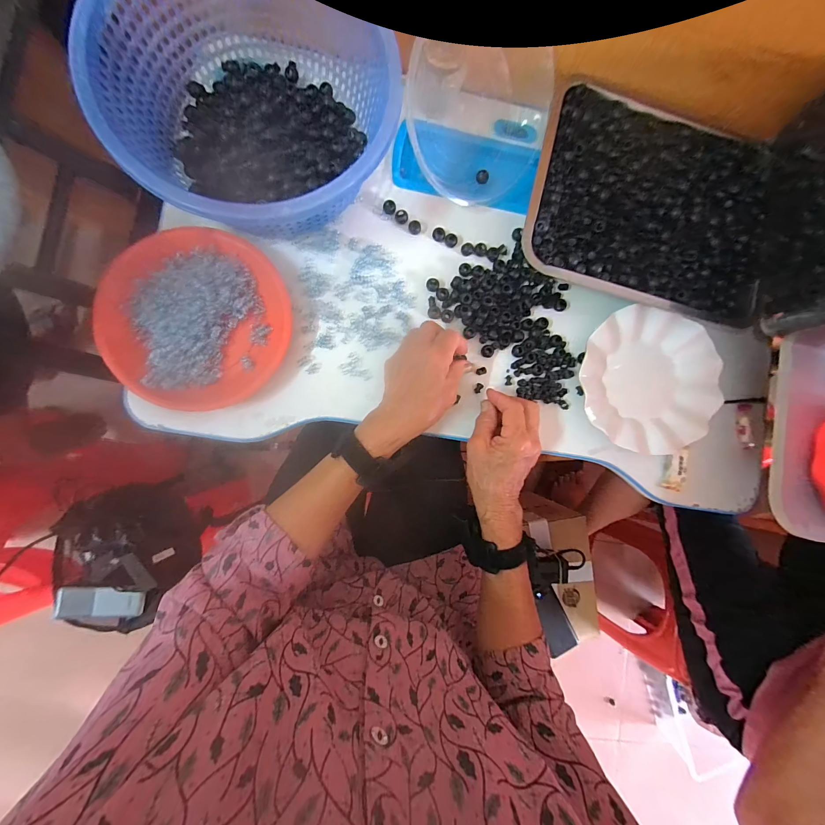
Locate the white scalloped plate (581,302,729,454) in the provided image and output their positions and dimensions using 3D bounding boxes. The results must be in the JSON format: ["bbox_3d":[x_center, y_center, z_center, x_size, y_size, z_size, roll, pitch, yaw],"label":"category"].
[{"bbox_3d":[0.298,-0.040,0.434,0.168,0.020,0.174,0,87,-7],"label":"white scalloped plate"}]

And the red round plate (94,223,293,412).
[{"bbox_3d":[-0.237,-0.109,0.377,0.186,0.029,0.199,0,87,-7],"label":"red round plate"}]

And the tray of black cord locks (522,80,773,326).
[{"bbox_3d":[0.293,-0.246,0.425,0.305,0.057,0.236,14,86,-6],"label":"tray of black cord locks"}]

